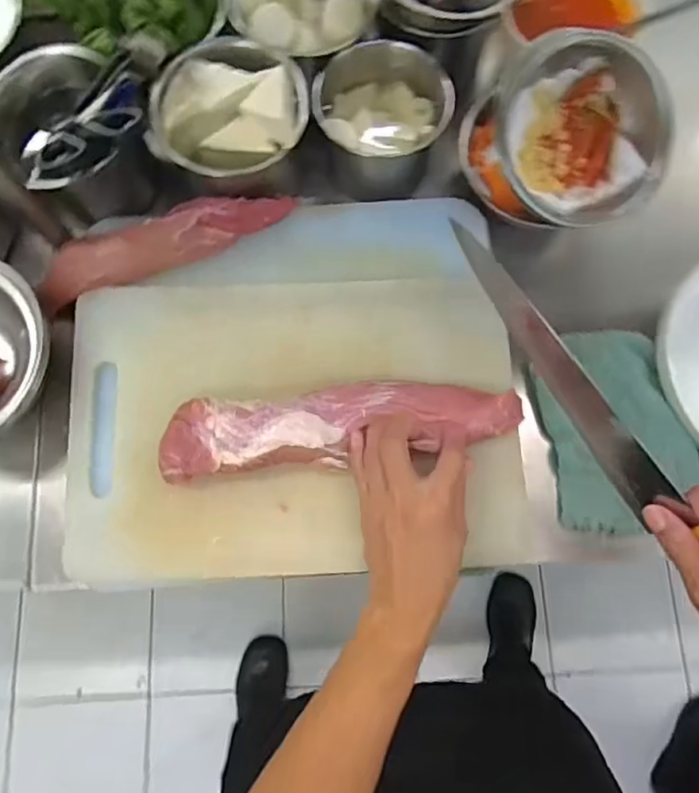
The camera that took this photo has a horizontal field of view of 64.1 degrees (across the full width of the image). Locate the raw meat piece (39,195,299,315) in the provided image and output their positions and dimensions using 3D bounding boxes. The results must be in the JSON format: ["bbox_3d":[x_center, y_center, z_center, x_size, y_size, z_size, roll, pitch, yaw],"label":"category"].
[{"bbox_3d":[-0.169,-0.142,0.508,0.238,0.033,0.044,-21,78,-5],"label":"raw meat piece"}]

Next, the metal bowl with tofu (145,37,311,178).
[{"bbox_3d":[-0.106,-0.260,0.500,0.132,0.054,0.105,4,77,0],"label":"metal bowl with tofu"}]

